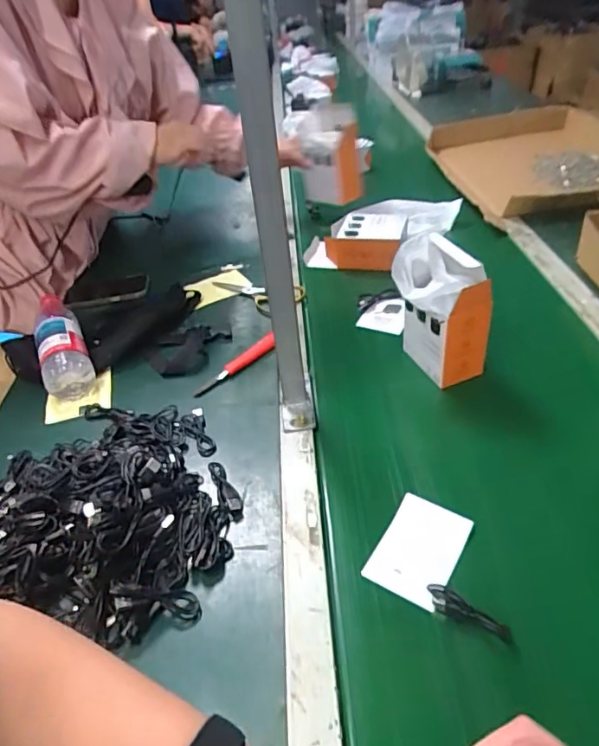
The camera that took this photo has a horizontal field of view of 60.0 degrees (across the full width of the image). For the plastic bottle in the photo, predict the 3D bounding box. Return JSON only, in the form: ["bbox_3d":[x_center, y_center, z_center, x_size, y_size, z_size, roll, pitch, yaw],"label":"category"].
[{"bbox_3d":[-0.356,-0.048,0.773,0.064,0.072,0.216,-22,41,-17],"label":"plastic bottle"}]

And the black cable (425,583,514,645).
[{"bbox_3d":[0.142,0.204,0.438,0.072,0.015,0.019,22,47,32],"label":"black cable"}]

